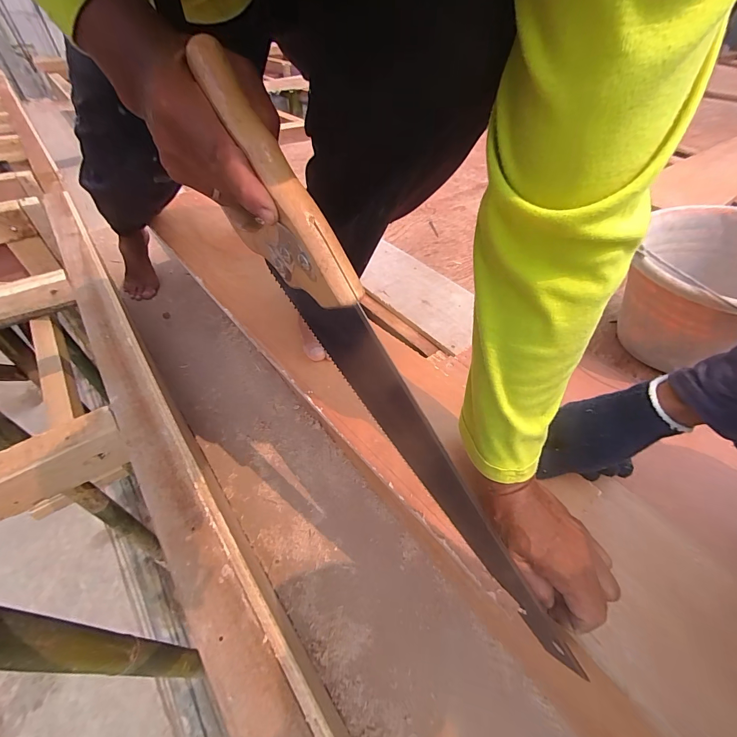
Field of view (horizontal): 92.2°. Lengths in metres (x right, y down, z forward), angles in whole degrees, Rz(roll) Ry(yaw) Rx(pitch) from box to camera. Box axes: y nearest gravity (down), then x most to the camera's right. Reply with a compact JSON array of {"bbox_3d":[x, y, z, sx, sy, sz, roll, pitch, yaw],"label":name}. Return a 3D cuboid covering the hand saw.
[{"bbox_3d":[0.002,0.021,0.273,0.021,0.110,0.451,-34,97,-27],"label":"hand saw"}]

